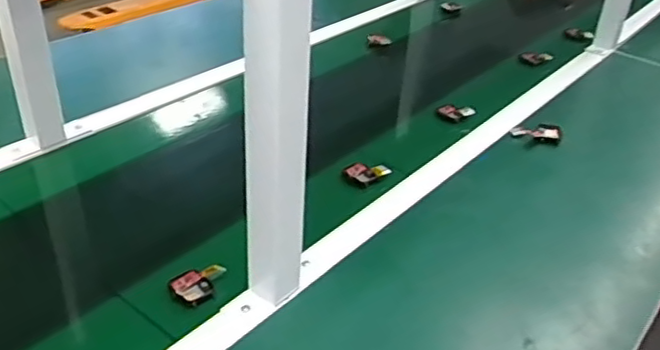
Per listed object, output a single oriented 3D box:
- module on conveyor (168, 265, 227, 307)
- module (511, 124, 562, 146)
[{"bbox_3d":[-0.137,0.114,0.678,0.056,0.014,0.043,-22,42,-32],"label":"module on conveyor"},{"bbox_3d":[0.317,-0.066,0.987,0.074,0.013,0.033,3,32,23],"label":"module"}]

